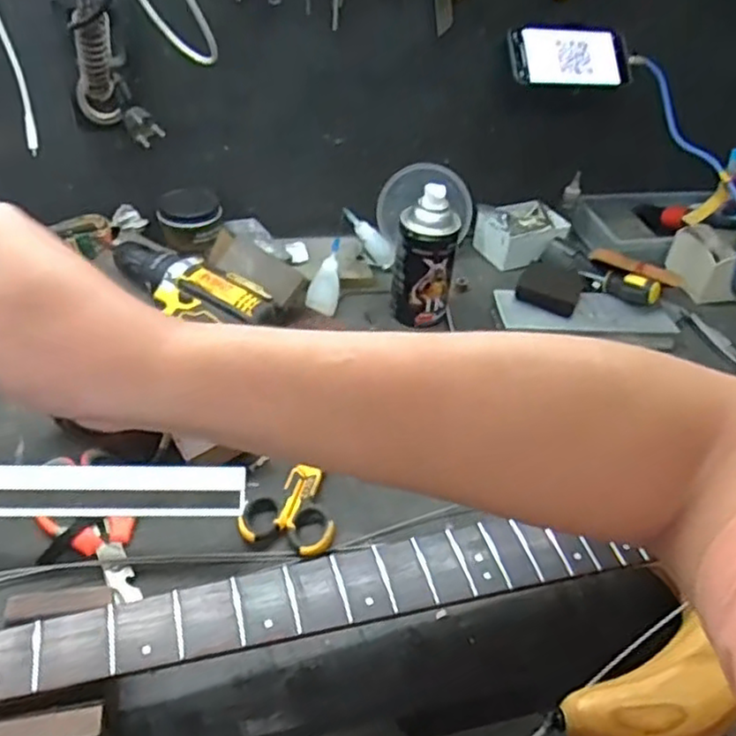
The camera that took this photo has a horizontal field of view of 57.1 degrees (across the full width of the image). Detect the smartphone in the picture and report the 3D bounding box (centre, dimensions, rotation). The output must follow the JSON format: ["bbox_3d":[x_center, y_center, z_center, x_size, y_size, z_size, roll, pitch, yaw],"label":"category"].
[{"bbox_3d":[0.237,-0.364,0.791,0.140,0.067,0.016,-2,-1,-9],"label":"smartphone"}]

